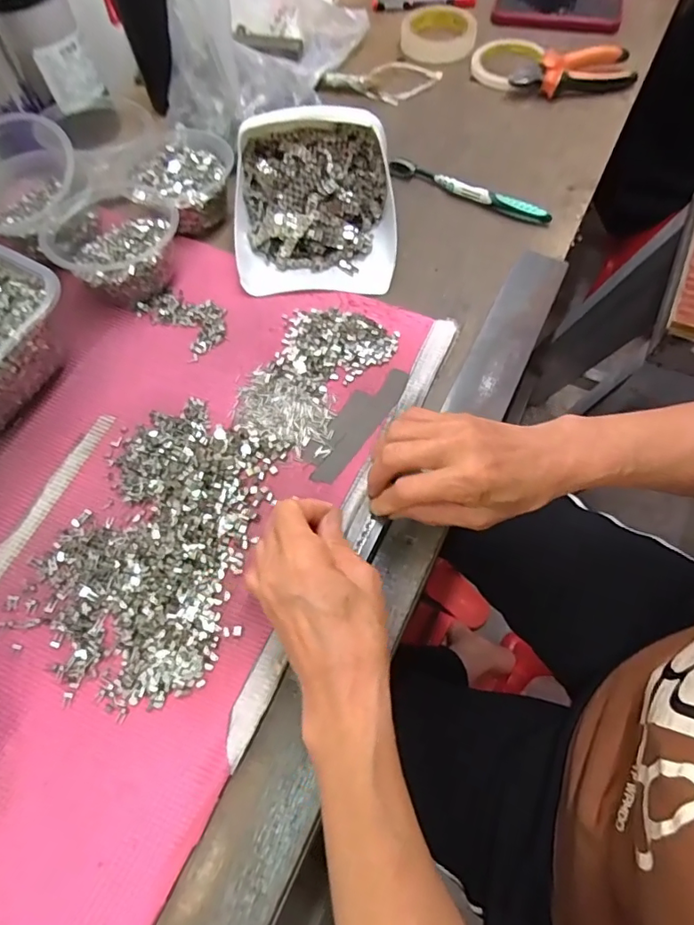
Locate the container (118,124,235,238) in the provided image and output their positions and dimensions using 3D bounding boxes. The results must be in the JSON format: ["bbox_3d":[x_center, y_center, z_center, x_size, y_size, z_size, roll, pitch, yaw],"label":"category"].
[{"bbox_3d":[-0.176,-0.292,0.535,0.107,0.055,0.112,-1,64,2],"label":"container"}]

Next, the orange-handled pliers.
[{"bbox_3d":[0.270,-0.473,0.614,0.138,0.030,0.058,-3,64,1],"label":"orange-handled pliers"}]

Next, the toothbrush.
[{"bbox_3d":[0.128,-0.291,0.545,0.182,0.018,0.017,29,68,15],"label":"toothbrush"}]

